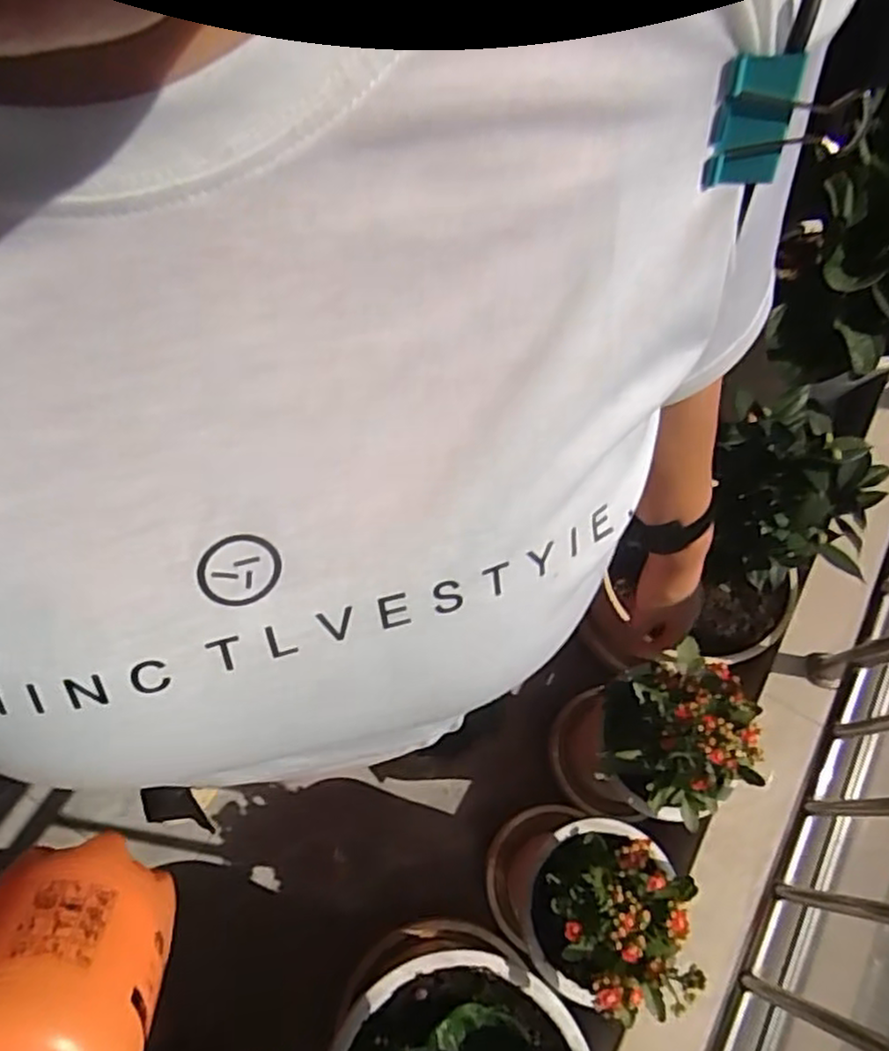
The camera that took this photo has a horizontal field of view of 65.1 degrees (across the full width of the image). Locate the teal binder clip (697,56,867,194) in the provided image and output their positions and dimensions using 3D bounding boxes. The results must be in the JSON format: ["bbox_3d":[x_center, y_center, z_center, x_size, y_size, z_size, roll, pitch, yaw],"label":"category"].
[{"bbox_3d":[0.095,-0.115,0.198,0.039,0.032,0.015,2,40,3],"label":"teal binder clip"}]

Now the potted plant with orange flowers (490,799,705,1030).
[{"bbox_3d":[0.200,0.540,1.024,0.221,0.485,0.232,2,68,-2],"label":"potted plant with orange flowers"}]

